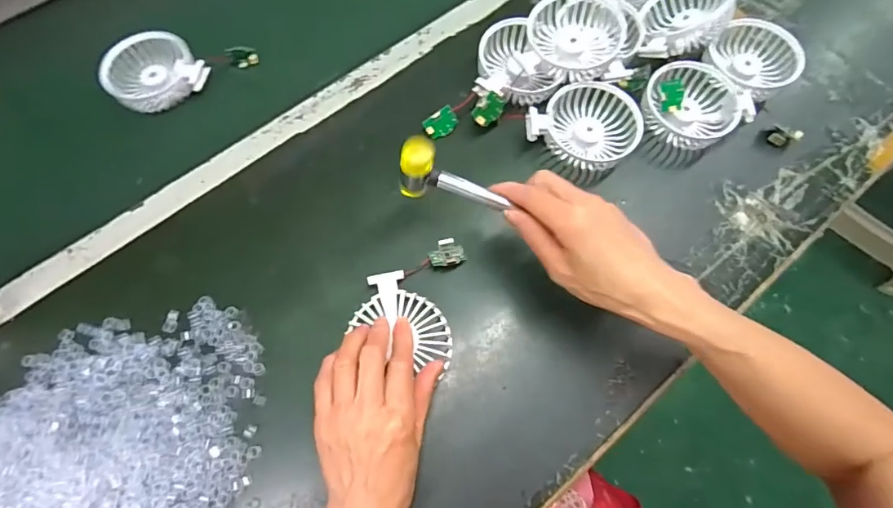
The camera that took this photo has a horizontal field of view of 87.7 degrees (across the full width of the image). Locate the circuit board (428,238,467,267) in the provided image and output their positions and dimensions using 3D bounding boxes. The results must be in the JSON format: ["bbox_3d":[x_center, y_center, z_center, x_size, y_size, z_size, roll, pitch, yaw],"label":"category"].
[{"bbox_3d":[0.000,-0.001,0.416,0.032,0.014,0.022,-6,69,-2],"label":"circuit board"}]

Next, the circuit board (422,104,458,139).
[{"bbox_3d":[-0.005,-0.130,0.465,0.033,0.005,0.023,-32,109,6],"label":"circuit board"}]

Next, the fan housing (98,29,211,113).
[{"bbox_3d":[-0.322,-0.205,0.515,0.100,0.030,0.086,-24,71,-9],"label":"fan housing"}]

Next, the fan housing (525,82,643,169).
[{"bbox_3d":[0.135,-0.129,0.466,0.105,0.036,0.080,11,70,4],"label":"fan housing"}]

